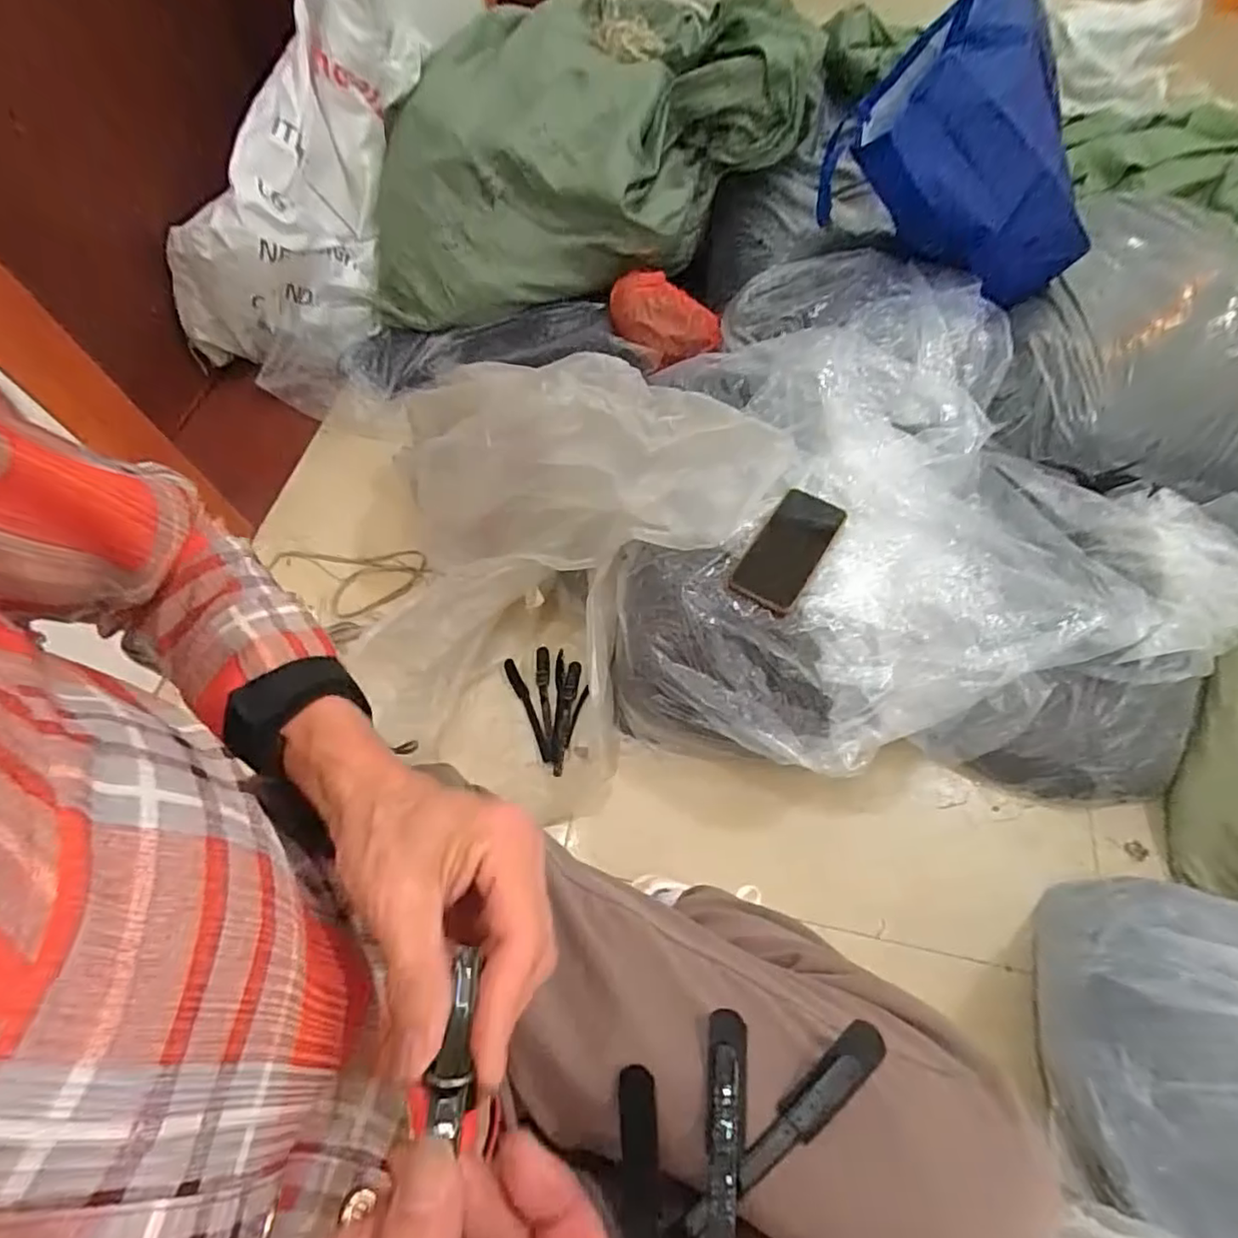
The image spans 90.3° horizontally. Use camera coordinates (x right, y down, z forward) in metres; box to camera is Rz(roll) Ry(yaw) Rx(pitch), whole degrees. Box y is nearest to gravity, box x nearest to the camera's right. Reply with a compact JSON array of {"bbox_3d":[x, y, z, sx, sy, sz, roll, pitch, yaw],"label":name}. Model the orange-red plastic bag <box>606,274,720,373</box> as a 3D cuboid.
[{"bbox_3d":[0.063,-0.466,0.943,0.191,0.070,0.120,40,71,21],"label":"orange-red plastic bag"}]

